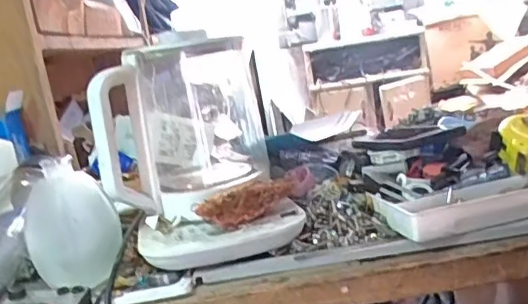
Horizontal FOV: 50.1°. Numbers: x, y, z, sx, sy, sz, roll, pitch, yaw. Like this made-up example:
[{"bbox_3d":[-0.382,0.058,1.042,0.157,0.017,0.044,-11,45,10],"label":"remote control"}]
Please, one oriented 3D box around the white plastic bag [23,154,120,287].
[{"bbox_3d":[-0.188,0.070,0.561,0.089,0.111,0.061,-14,13,-23],"label":"white plastic bag"}]

